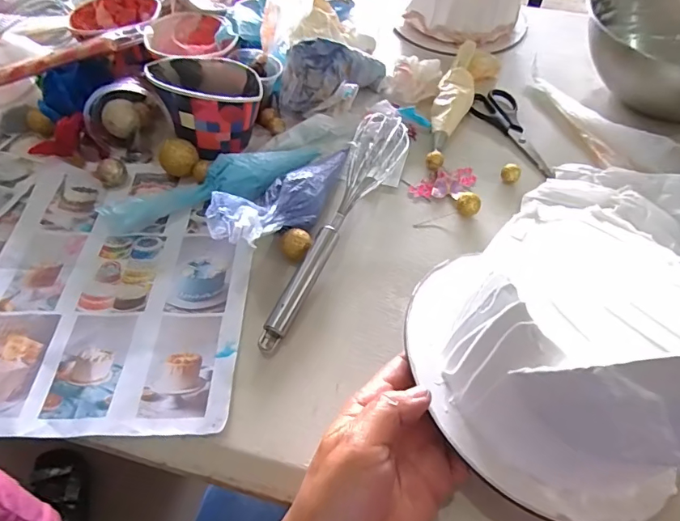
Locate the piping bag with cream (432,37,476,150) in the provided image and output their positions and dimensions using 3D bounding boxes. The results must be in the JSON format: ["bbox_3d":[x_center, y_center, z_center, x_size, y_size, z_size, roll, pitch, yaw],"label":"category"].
[{"bbox_3d":[0.137,-0.201,0.545,0.041,0.029,0.196,12,54,10],"label":"piping bag with cream"}]

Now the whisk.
[{"bbox_3d":[0.004,-0.039,0.411,0.048,0.039,0.274,17,54,13],"label":"whisk"}]

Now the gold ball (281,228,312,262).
[{"bbox_3d":[-0.037,-0.010,0.397,0.025,0.023,0.026,0,52,0],"label":"gold ball"}]

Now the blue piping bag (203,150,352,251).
[{"bbox_3d":[-0.043,-0.055,0.405,0.050,0.040,0.211,23,29,17],"label":"blue piping bag"}]

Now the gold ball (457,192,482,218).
[{"bbox_3d":[0.122,-0.050,0.438,0.022,0.021,0.027,17,54,13],"label":"gold ball"}]

